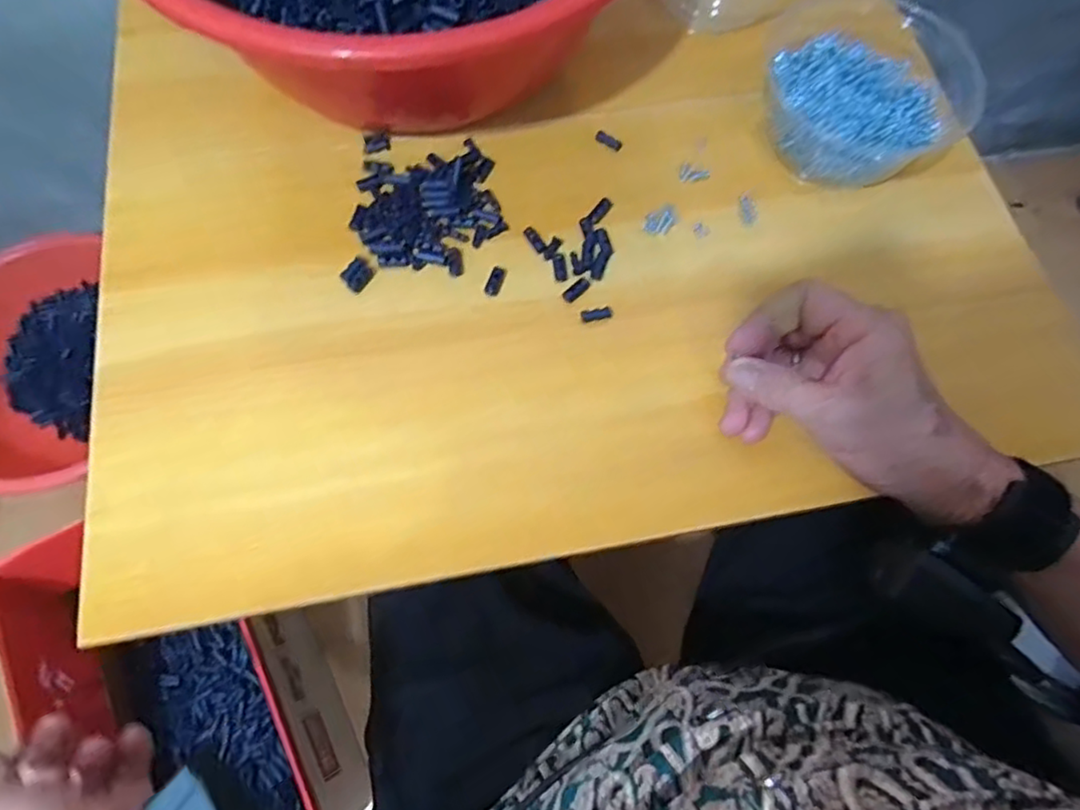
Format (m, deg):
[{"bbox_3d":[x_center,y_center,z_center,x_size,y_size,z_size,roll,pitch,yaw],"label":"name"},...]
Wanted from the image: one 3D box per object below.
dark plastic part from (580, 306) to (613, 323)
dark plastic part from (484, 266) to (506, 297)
[{"bbox_3d":[0.035,-0.056,0.393,0.019,0.004,0.008,-12,70,-7],"label":"dark plastic part"},{"bbox_3d":[-0.028,-0.079,0.400,0.009,0.004,0.022,17,69,4],"label":"dark plastic part"}]

